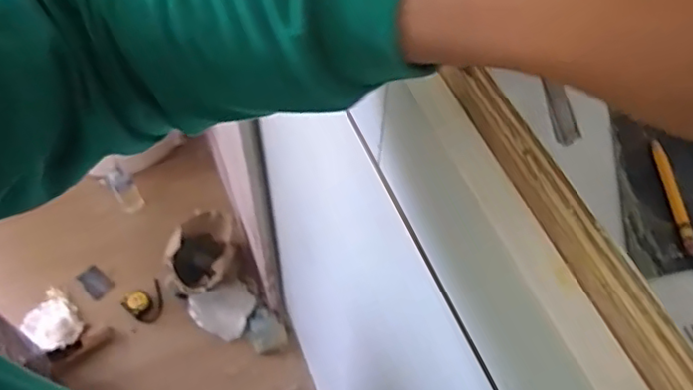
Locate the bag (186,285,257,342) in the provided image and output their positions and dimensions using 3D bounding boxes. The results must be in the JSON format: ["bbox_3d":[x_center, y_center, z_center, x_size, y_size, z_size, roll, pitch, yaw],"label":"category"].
[{"bbox_3d":[-0.345,0.306,1.650,0.167,0.034,0.148,21,59,13],"label":"bag"}]

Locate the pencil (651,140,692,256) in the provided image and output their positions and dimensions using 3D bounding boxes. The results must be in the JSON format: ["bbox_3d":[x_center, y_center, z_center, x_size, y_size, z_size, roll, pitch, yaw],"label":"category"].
[{"bbox_3d":[0.209,-0.001,0.383,0.008,0.006,0.085,1,56,0],"label":"pencil"}]

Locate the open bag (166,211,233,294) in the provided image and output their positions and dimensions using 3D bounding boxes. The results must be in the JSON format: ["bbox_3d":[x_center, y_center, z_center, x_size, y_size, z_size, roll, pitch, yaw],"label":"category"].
[{"bbox_3d":[-0.404,0.164,1.660,0.171,0.166,0.213,9,57,5],"label":"open bag"}]

